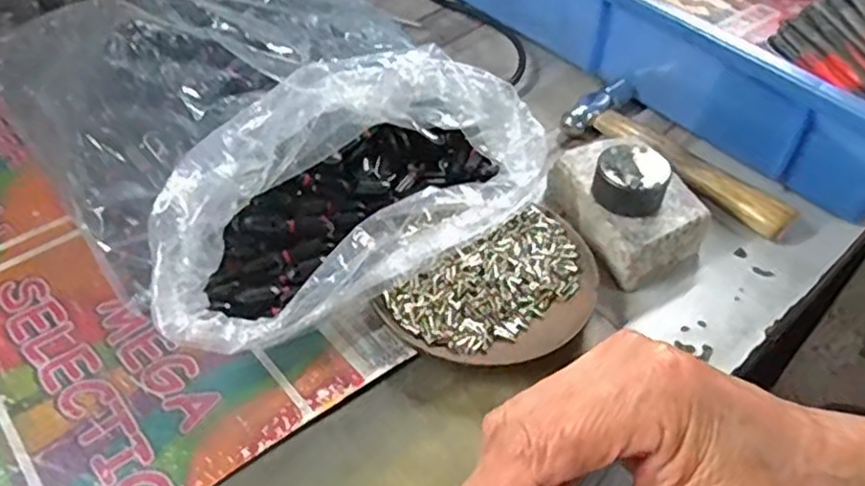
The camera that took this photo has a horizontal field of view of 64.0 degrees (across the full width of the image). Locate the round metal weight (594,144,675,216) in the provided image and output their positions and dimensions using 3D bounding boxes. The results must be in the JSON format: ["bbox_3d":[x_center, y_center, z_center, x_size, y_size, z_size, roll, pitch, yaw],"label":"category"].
[{"bbox_3d":[0.107,-0.033,0.373,0.038,0.024,0.034,18,48,14],"label":"round metal weight"}]

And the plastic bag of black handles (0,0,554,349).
[{"bbox_3d":[-0.095,-0.077,0.402,0.233,0.077,0.272,-25,53,-24],"label":"plastic bag of black handles"}]

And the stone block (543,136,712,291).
[{"bbox_3d":[0.108,-0.021,0.392,0.057,0.035,0.083,-18,50,-19],"label":"stone block"}]

